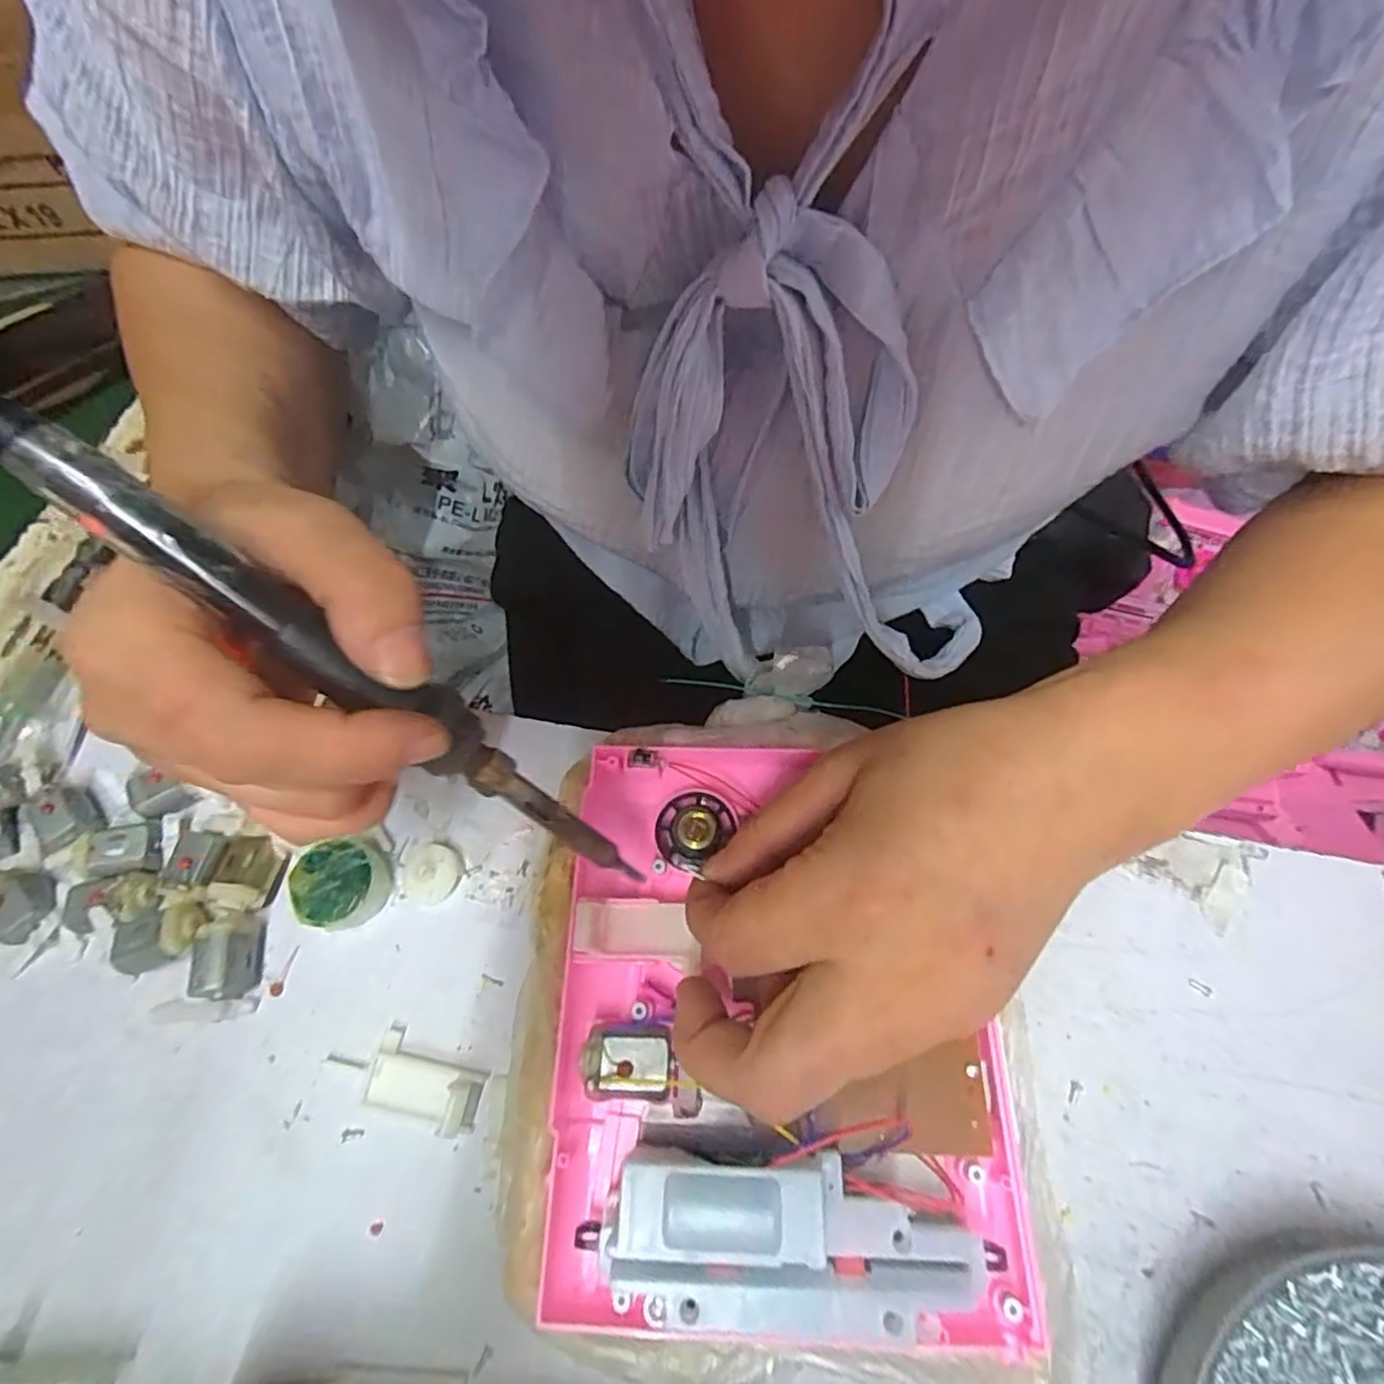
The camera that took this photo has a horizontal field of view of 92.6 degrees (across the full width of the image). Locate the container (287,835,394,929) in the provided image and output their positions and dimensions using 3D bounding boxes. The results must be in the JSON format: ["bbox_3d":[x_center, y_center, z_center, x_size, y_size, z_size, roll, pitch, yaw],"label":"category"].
[{"bbox_3d":[-0.138,0.075,0.258,0.032,0.021,0.032,-1,62,2],"label":"container"}]

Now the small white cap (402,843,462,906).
[{"bbox_3d":[-0.105,0.073,0.265,0.022,0.006,0.023,-1,62,2],"label":"small white cap"}]

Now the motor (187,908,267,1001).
[{"bbox_3d":[-0.175,0.098,0.248,0.018,0.018,0.033,-12,62,-4],"label":"motor"}]

